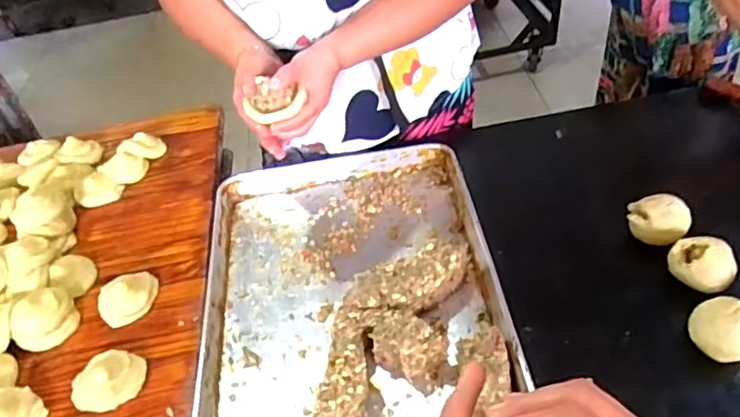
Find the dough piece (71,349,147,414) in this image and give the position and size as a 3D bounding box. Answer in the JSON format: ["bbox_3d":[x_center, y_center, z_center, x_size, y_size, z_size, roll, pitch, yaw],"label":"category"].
[{"bbox_3d":[-0.341,0.215,0.740,0.091,0.033,0.081,8,48,18],"label":"dough piece"}]

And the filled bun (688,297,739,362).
[{"bbox_3d":[0.425,0.144,0.689,0.064,0.055,0.077,-38,51,-25],"label":"filled bun"}]

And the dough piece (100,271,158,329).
[{"bbox_3d":[-0.353,0.127,0.839,0.085,0.018,0.079,-5,45,5],"label":"dough piece"}]

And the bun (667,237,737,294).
[{"bbox_3d":[0.431,0.073,0.756,0.082,0.060,0.060,28,57,32],"label":"bun"}]

